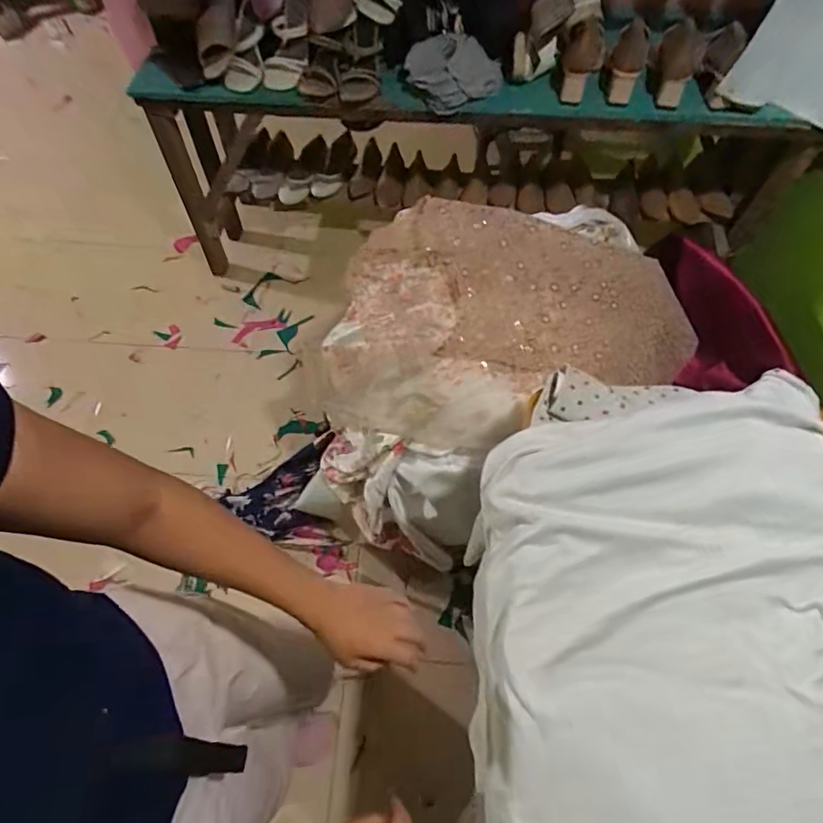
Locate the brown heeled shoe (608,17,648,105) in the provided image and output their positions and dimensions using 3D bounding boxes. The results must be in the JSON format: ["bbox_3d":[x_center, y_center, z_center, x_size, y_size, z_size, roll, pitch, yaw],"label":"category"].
[{"bbox_3d":[0.463,-0.749,1.103,0.078,0.066,0.187,21,65,11],"label":"brown heeled shoe"}]

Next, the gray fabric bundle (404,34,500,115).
[{"bbox_3d":[0.075,-0.735,1.108,0.184,0.077,0.173,0,63,0],"label":"gray fabric bundle"}]

